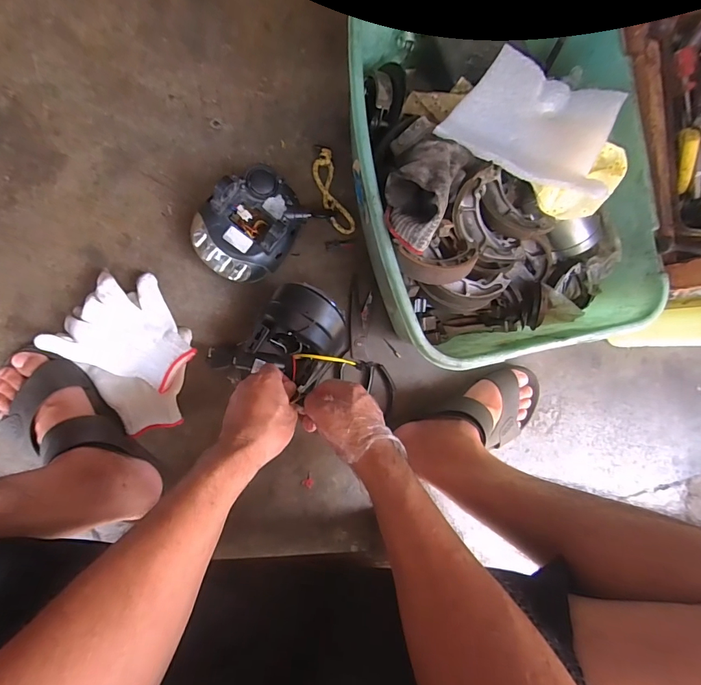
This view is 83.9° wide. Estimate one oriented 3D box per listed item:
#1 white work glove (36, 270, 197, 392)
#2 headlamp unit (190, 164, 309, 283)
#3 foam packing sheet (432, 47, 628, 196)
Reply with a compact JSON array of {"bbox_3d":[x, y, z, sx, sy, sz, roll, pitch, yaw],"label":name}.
[{"bbox_3d":[-0.270,-0.011,0.491,0.142,0.053,0.131,37,84,-7],"label":"white work glove"},{"bbox_3d":[-0.127,-0.147,0.498,0.144,0.094,0.109,-41,97,-8],"label":"headlamp unit"},{"bbox_3d":[0.200,-0.246,0.431,0.170,0.031,0.142,24,80,7],"label":"foam packing sheet"}]

